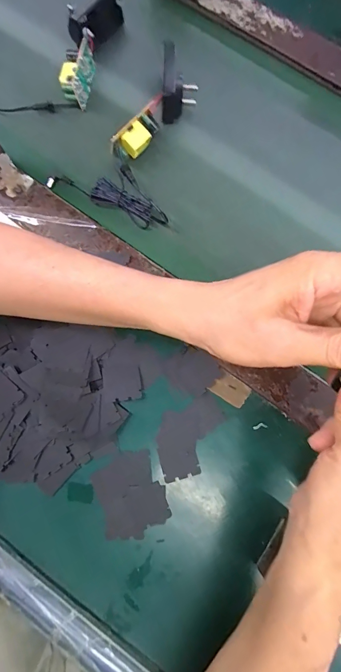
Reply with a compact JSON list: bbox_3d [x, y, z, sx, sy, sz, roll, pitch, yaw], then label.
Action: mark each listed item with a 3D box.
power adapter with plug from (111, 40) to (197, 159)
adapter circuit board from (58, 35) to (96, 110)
[{"bbox_3d":[-0.013,-0.245,0.379,0.045,0.045,0.124,27,82,7],"label":"power adapter with plug"},{"bbox_3d":[-0.107,-0.302,0.394,0.024,0.039,0.061,10,80,4],"label":"adapter circuit board"}]

